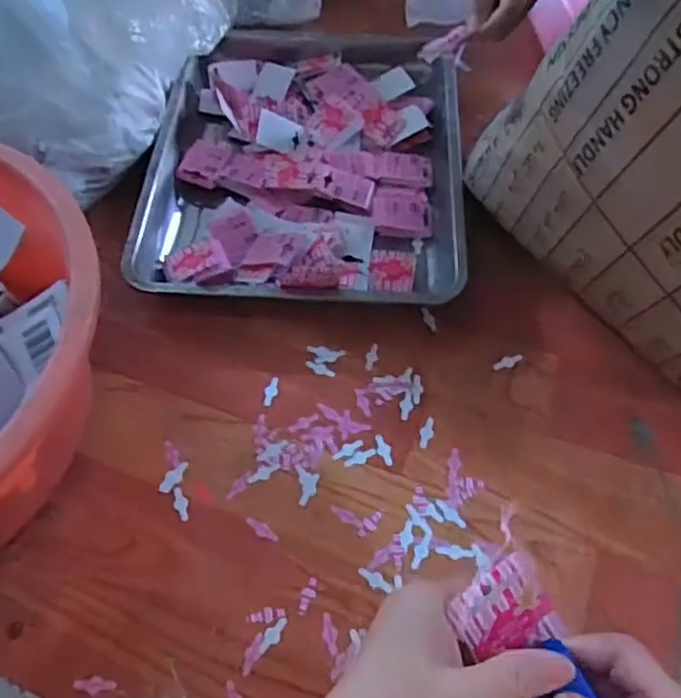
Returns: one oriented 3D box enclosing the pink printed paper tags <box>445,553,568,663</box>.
[{"bbox_3d":[0.080,0.130,0.340,0.047,0.057,0.008,-34,23,-13],"label":"pink printed paper tags"}]

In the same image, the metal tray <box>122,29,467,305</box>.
[{"bbox_3d":[-0.035,-0.221,0.813,0.341,0.051,0.439,2,56,1],"label":"metal tray"}]

